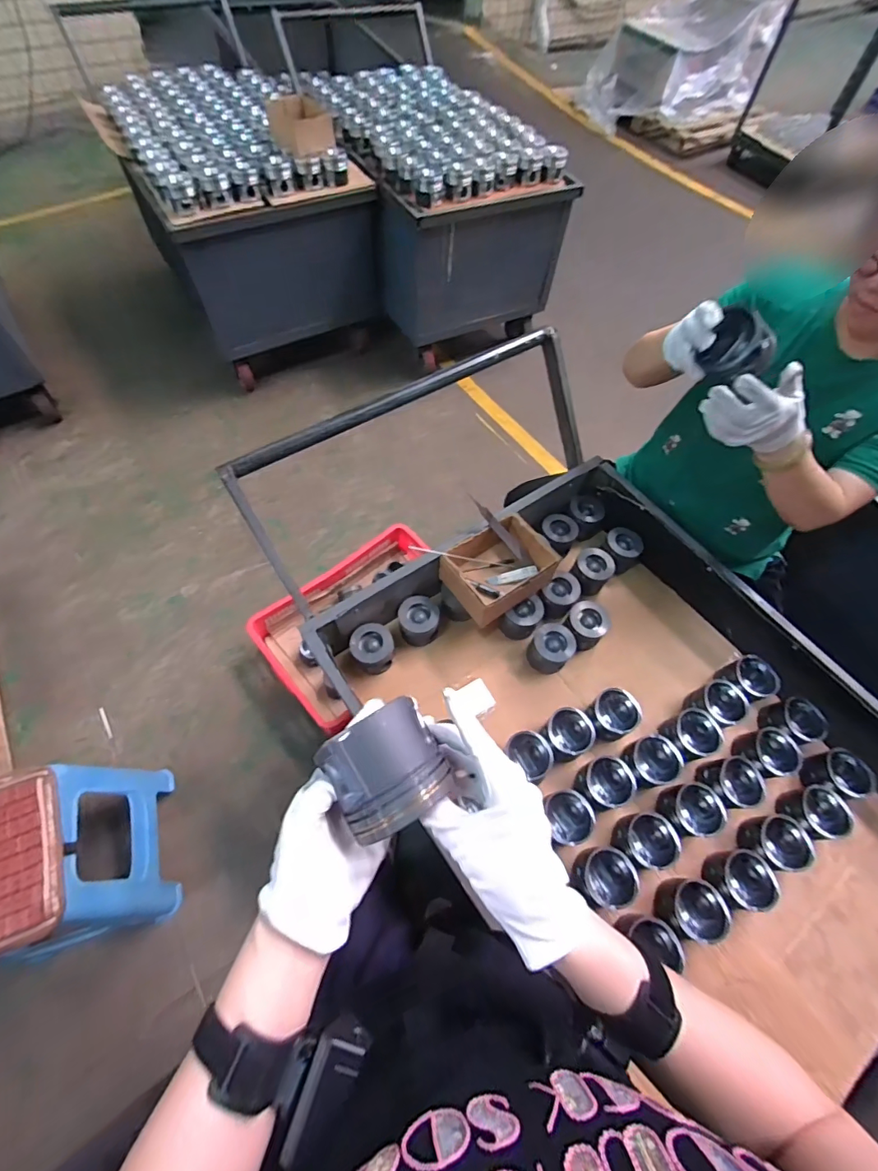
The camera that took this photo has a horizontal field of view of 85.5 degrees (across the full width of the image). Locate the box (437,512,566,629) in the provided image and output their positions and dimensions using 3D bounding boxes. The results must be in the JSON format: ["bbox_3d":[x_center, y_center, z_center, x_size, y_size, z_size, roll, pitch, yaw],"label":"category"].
[{"bbox_3d":[0.123,-0.032,0.983,0.199,0.087,0.160,-34,68,-20],"label":"box"}]

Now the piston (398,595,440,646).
[{"bbox_3d":[-0.043,0.075,1.009,0.080,0.074,0.084,1,61,-3],"label":"piston"}]

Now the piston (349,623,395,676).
[{"bbox_3d":[-0.134,0.129,0.972,0.084,0.073,0.079,1,61,-3],"label":"piston"}]

